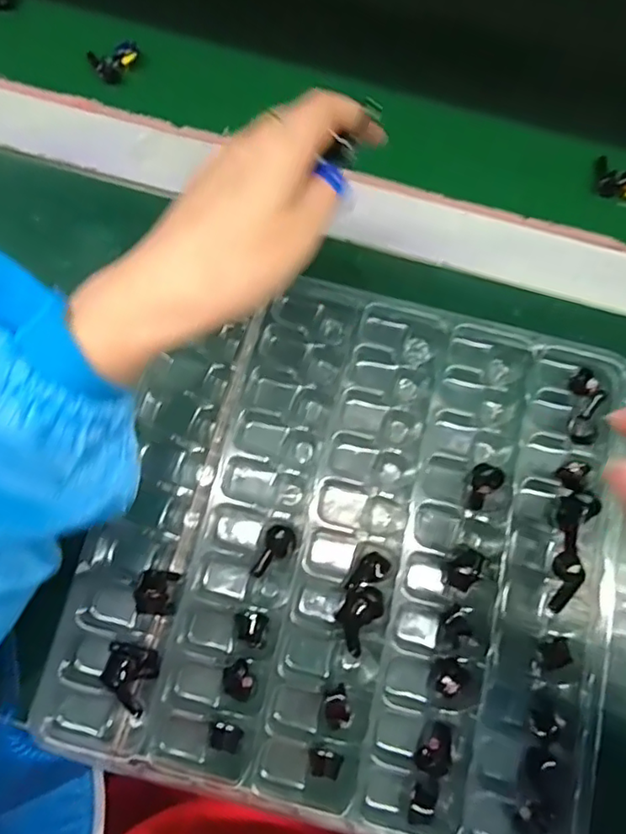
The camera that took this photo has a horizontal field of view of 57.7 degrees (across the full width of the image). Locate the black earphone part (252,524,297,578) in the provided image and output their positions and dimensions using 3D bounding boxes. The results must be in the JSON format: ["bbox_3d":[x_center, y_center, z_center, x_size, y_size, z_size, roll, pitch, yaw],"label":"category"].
[{"bbox_3d":[-0.019,0.069,0.288,0.016,0.009,0.028,20,78,3],"label":"black earphone part"}]

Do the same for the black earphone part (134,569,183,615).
[{"bbox_3d":[-0.075,0.084,0.272,0.016,0.015,0.020,6,78,0],"label":"black earphone part"}]

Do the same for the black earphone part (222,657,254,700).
[{"bbox_3d":[-0.035,0.125,0.269,0.013,0.010,0.018,-22,79,-5],"label":"black earphone part"}]

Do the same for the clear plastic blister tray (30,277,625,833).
[{"bbox_3d":[0.023,0.058,0.285,0.243,0.026,0.252,14,78,2],"label":"clear plastic blister tray"}]

